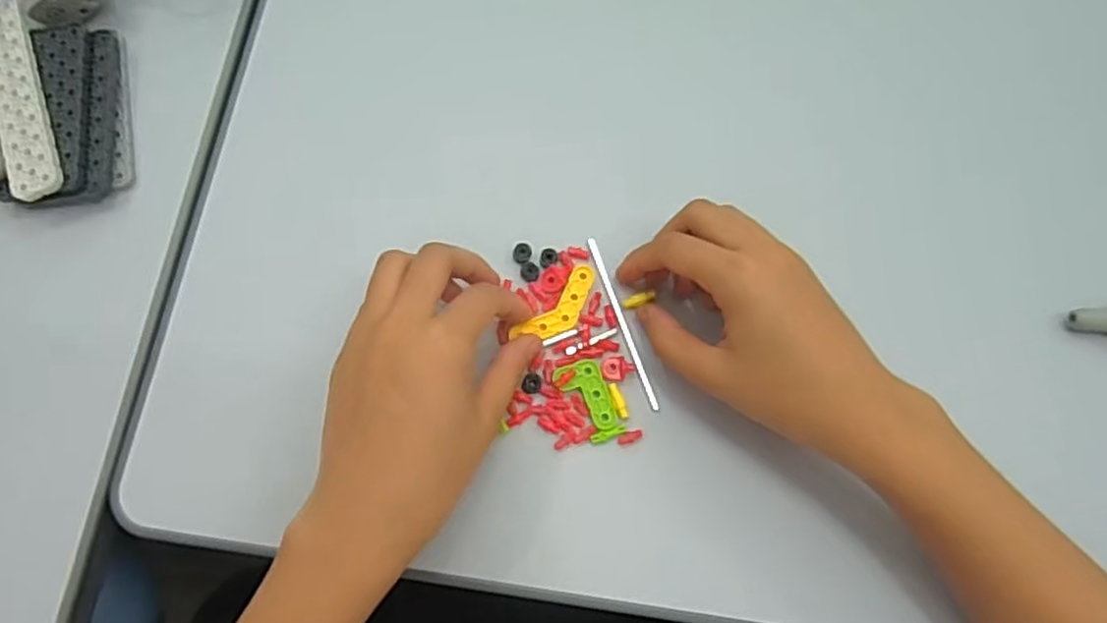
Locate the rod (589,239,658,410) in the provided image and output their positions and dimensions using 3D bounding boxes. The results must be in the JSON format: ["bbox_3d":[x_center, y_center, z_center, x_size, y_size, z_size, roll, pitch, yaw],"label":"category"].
[{"bbox_3d":[0.037,0.006,0.374,0.004,0.004,0.098,-18,77,-7],"label":"rod"}]

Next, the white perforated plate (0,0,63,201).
[{"bbox_3d":[-0.292,-0.119,0.381,0.027,0.008,0.128,-19,77,-7],"label":"white perforated plate"}]

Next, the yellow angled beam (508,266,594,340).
[{"bbox_3d":[0.003,-0.001,0.373,0.021,0.004,0.054,43,80,9],"label":"yellow angled beam"}]

